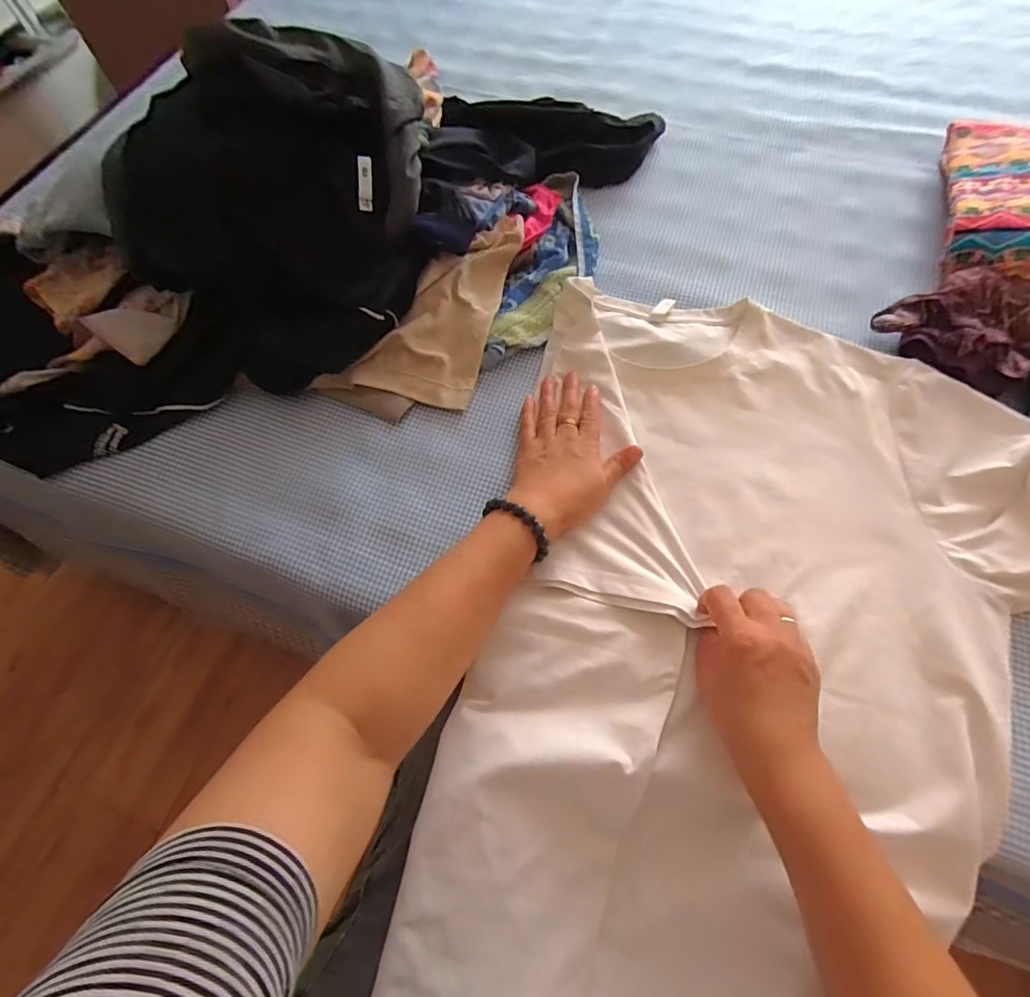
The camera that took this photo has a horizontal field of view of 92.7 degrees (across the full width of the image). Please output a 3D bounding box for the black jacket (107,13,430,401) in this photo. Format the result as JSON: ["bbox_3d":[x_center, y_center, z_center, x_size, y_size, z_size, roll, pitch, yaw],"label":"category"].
[{"bbox_3d":[-0.217,-0.279,0.486,0.244,0.179,0.307,8,68,5],"label":"black jacket"}]

